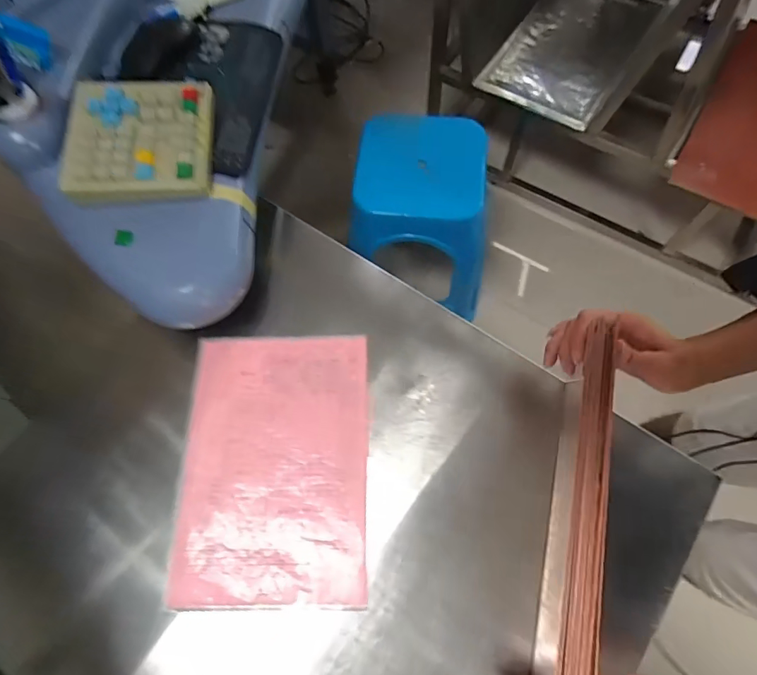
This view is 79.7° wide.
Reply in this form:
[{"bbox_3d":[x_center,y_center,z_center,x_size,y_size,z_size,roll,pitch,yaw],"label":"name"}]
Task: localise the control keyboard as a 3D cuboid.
[{"bbox_3d":[-0.280,-0.239,0.538,0.152,0.030,0.160,-4,68,1],"label":"control keyboard"}]

